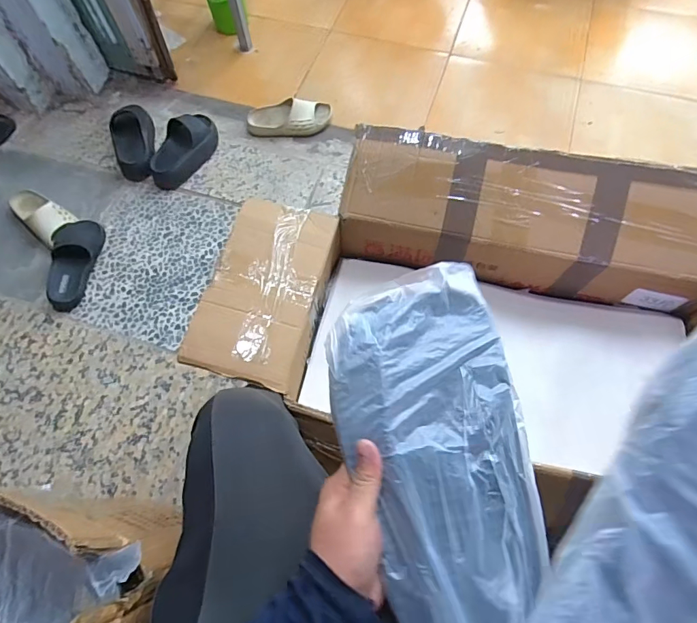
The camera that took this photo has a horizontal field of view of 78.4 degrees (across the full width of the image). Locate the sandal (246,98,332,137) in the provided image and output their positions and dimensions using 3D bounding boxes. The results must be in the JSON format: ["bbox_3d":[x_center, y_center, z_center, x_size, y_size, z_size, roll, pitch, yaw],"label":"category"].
[{"bbox_3d":[-0.167,-0.543,1.199,0.240,0.070,0.084,-6,66,-1],"label":"sandal"}]

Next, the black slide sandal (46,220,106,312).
[{"bbox_3d":[-0.664,-0.120,1.027,0.098,0.065,0.238,-2,66,0],"label":"black slide sandal"}]

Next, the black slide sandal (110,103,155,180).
[{"bbox_3d":[-0.592,-0.463,1.172,0.111,0.078,0.214,-12,66,-4],"label":"black slide sandal"}]

